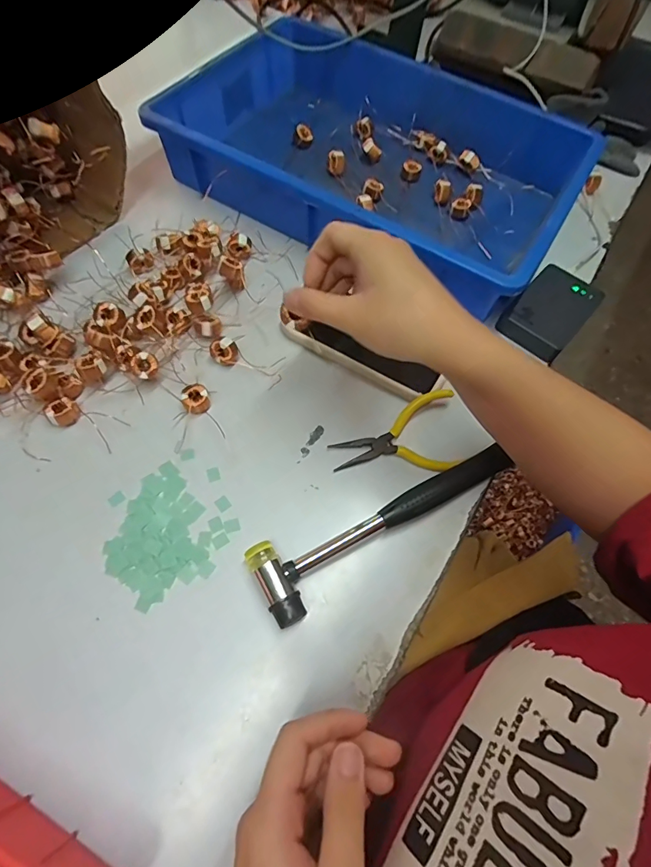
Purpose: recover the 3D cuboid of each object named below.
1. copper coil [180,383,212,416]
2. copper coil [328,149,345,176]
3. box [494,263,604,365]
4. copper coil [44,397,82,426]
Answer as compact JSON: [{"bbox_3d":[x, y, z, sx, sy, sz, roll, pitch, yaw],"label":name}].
[{"bbox_3d":[-0.116,-0.031,0.393,0.023,0.013,0.026,-21,67,-15],"label":"copper coil"},{"bbox_3d":[0.013,-0.334,0.540,0.020,0.021,0.017,6,63,-2],"label":"copper coil"},{"bbox_3d":[0.237,-0.131,0.458,0.066,0.021,0.110,40,67,14],"label":"box"},{"bbox_3d":[-0.225,-0.017,0.378,0.020,0.015,0.024,43,68,15],"label":"copper coil"}]

